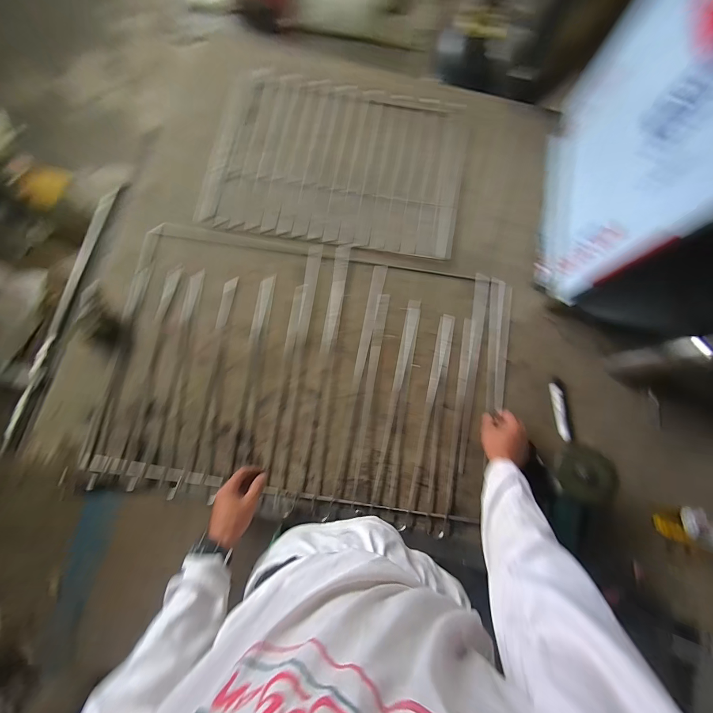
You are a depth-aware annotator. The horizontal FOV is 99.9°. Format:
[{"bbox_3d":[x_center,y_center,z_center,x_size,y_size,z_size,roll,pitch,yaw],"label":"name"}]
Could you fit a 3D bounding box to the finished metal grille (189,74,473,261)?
[{"bbox_3d":[-0.037,-0.523,0.791,0.624,0.020,0.494,10,79,1],"label":"finished metal grille"}]

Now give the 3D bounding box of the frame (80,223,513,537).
[{"bbox_3d":[-0.107,0.030,0.689,0.882,0.015,0.599,8,79,0],"label":"frame"}]

